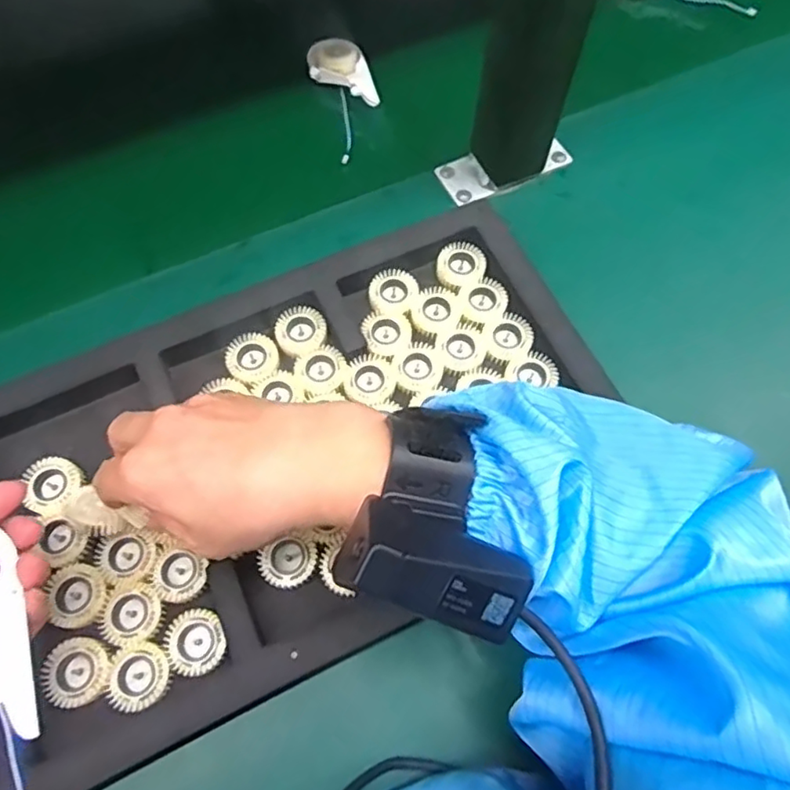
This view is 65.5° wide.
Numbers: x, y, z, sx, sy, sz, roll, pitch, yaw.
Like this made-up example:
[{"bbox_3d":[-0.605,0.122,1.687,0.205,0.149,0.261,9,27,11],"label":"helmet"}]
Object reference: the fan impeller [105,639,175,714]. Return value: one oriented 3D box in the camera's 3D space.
[{"bbox_3d":[-0.130,0.143,0.310,0.032,0.005,0.032,-1,65,1],"label":"fan impeller"}]

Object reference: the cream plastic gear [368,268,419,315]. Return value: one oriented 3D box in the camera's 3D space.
[{"bbox_3d":[-0.001,-0.066,0.396,0.031,0.011,0.028,-13,65,-4],"label":"cream plastic gear"}]

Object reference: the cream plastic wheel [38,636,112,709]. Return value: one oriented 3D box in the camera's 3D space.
[{"bbox_3d":[-0.161,0.139,0.309,0.030,0.009,0.031,-1,65,1],"label":"cream plastic wheel"}]

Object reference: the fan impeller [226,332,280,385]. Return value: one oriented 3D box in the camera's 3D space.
[{"bbox_3d":[-0.087,-0.023,0.378,0.031,0.010,0.030,-1,65,1],"label":"fan impeller"}]

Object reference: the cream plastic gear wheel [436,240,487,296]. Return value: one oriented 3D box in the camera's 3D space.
[{"bbox_3d":[0.043,-0.085,0.403,0.032,0.018,0.031,-1,65,1],"label":"cream plastic gear wheel"}]

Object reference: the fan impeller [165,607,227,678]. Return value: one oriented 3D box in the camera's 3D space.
[{"bbox_3d":[-0.102,0.127,0.315,0.031,0.012,0.031,-1,65,1],"label":"fan impeller"}]

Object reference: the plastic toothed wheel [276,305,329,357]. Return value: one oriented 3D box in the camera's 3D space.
[{"bbox_3d":[-0.059,-0.041,0.384,0.031,0.014,0.026,-21,66,-8],"label":"plastic toothed wheel"}]

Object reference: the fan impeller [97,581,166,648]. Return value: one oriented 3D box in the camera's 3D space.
[{"bbox_3d":[-0.139,0.114,0.323,0.033,0.008,0.030,-12,65,-4],"label":"fan impeller"}]

